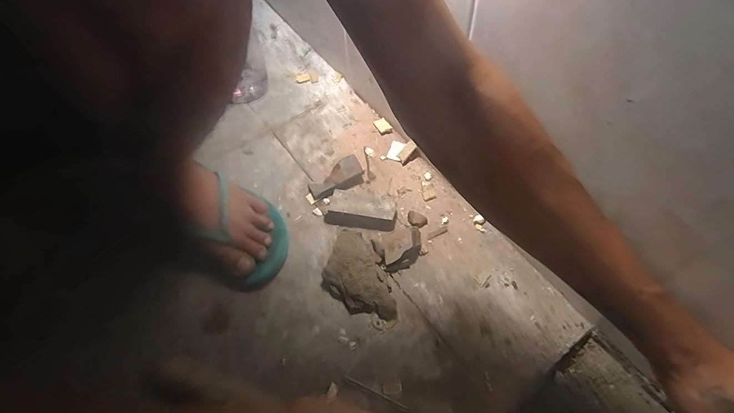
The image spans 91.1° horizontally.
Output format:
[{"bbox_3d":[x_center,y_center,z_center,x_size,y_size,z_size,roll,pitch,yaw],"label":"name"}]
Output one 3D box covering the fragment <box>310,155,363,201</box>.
[{"bbox_3d":[-0.046,-0.043,0.514,0.080,0.007,0.038,-31,54,-2],"label":"fragment"}]

